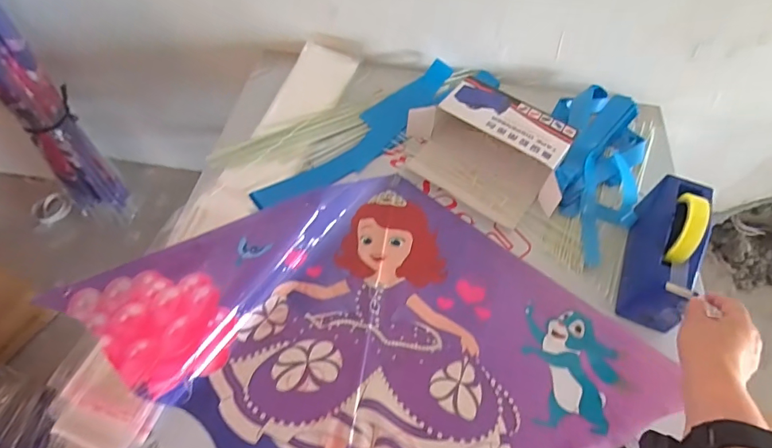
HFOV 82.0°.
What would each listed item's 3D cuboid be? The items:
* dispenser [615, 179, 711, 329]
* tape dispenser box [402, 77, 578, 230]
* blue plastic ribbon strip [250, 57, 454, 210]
[{"bbox_3d":[0.385,0.031,0.604,0.060,0.123,0.197,21,61,10],"label":"dispenser"},{"bbox_3d":[0.166,-0.124,0.726,0.262,0.075,0.178,34,64,16],"label":"tape dispenser box"},{"bbox_3d":[-0.035,-0.155,0.767,0.079,0.030,0.449,39,65,19],"label":"blue plastic ribbon strip"}]

